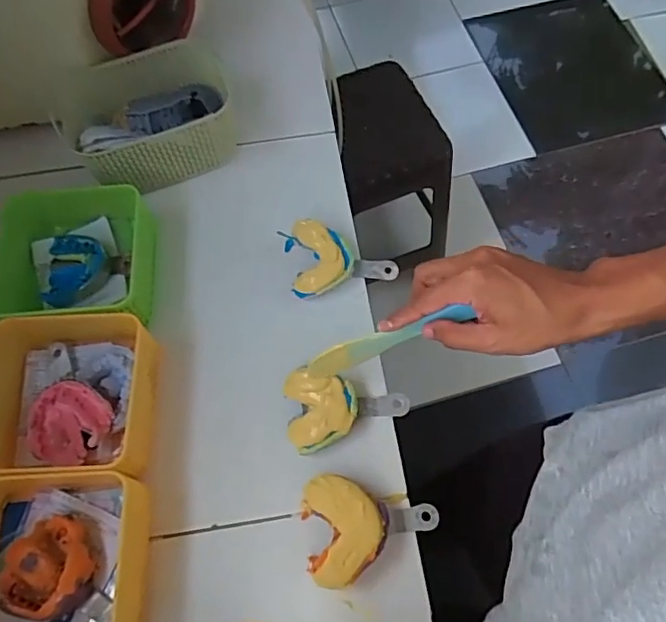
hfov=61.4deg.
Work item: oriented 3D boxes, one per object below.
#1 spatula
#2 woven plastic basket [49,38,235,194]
[{"bbox_3d":[0.042,0.024,0.453,0.140,0.024,0.013,-23,65,19],"label":"spatula"},{"bbox_3d":[-0.203,-0.200,0.594,0.182,0.070,0.124,-16,67,-7],"label":"woven plastic basket"}]

